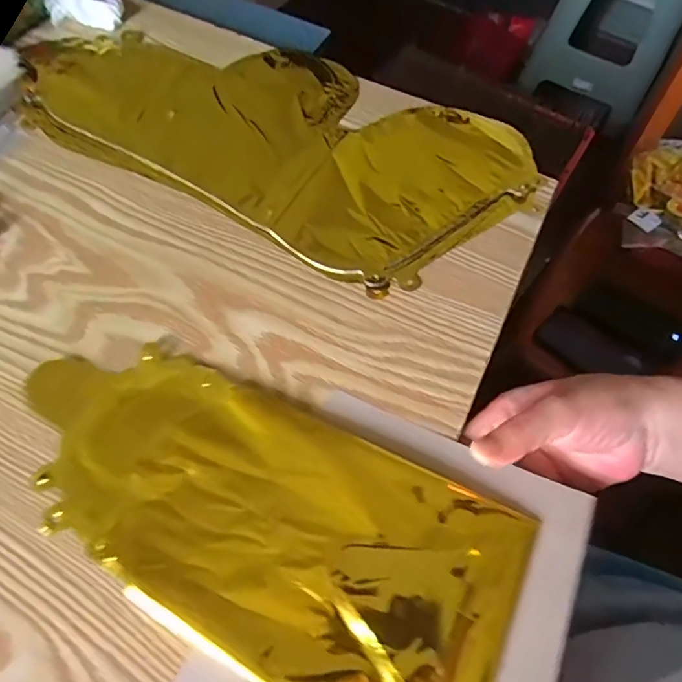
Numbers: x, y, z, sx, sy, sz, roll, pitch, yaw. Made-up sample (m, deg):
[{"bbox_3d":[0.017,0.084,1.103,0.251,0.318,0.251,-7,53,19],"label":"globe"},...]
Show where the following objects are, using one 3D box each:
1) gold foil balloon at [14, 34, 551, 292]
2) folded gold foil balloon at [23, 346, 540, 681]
[{"bbox_3d":[-0.058,-0.183,0.439,0.414,0.014,0.205,27,63,12],"label":"gold foil balloon"},{"bbox_3d":[-0.052,0.093,0.290,0.293,0.007,0.134,24,62,13],"label":"folded gold foil balloon"}]

